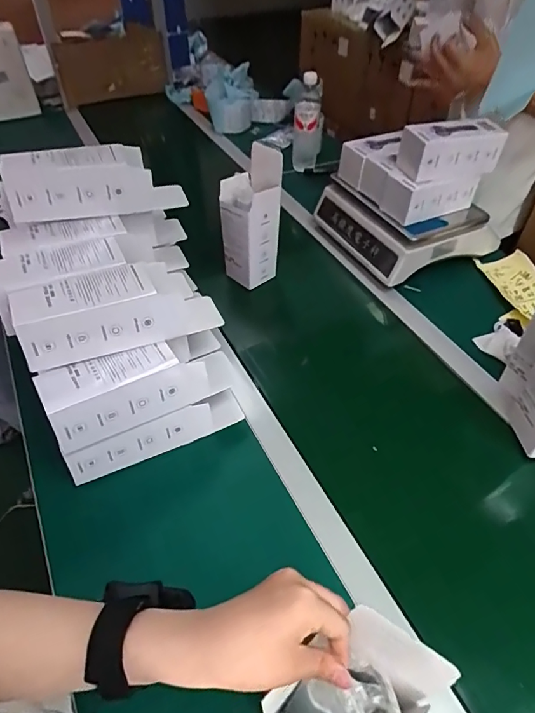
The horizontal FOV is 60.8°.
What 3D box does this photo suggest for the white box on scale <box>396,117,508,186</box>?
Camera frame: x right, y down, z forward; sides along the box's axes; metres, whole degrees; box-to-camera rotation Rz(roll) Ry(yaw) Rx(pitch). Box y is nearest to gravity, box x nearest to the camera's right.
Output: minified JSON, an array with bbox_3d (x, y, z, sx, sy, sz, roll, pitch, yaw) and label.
[{"bbox_3d":[0.320,-0.367,0.803,0.164,0.079,0.074,-13,48,-12],"label":"white box on scale"}]

